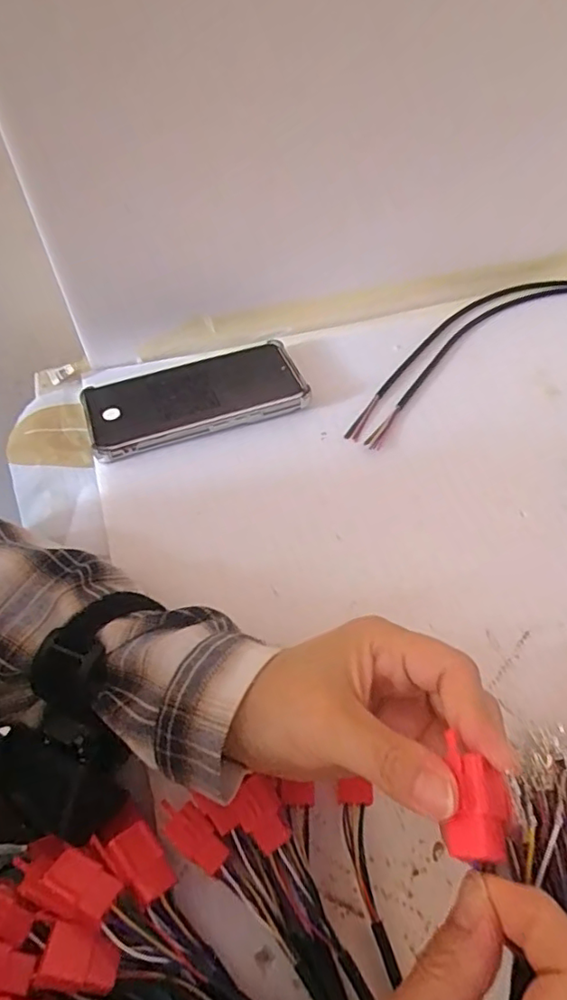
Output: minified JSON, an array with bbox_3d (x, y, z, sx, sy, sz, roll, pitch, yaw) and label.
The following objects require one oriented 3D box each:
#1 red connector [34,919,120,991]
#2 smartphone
[{"bbox_3d":[-0.081,0.187,0.240,0.030,0.014,0.020,7,54,5],"label":"red connector"},{"bbox_3d":[-0.067,-0.080,0.444,0.161,0.015,0.077,-17,56,-12],"label":"smartphone"}]

